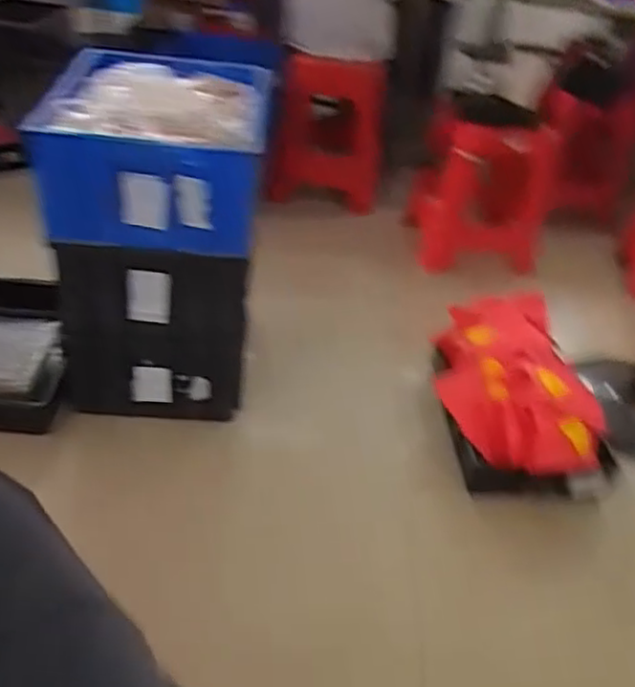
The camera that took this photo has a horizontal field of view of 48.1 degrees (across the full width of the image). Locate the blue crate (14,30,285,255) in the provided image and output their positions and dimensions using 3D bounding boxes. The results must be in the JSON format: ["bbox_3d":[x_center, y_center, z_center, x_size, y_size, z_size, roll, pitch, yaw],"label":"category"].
[{"bbox_3d":[-0.346,-0.479,1.613,0.440,0.242,0.611,5,37,-4],"label":"blue crate"}]

